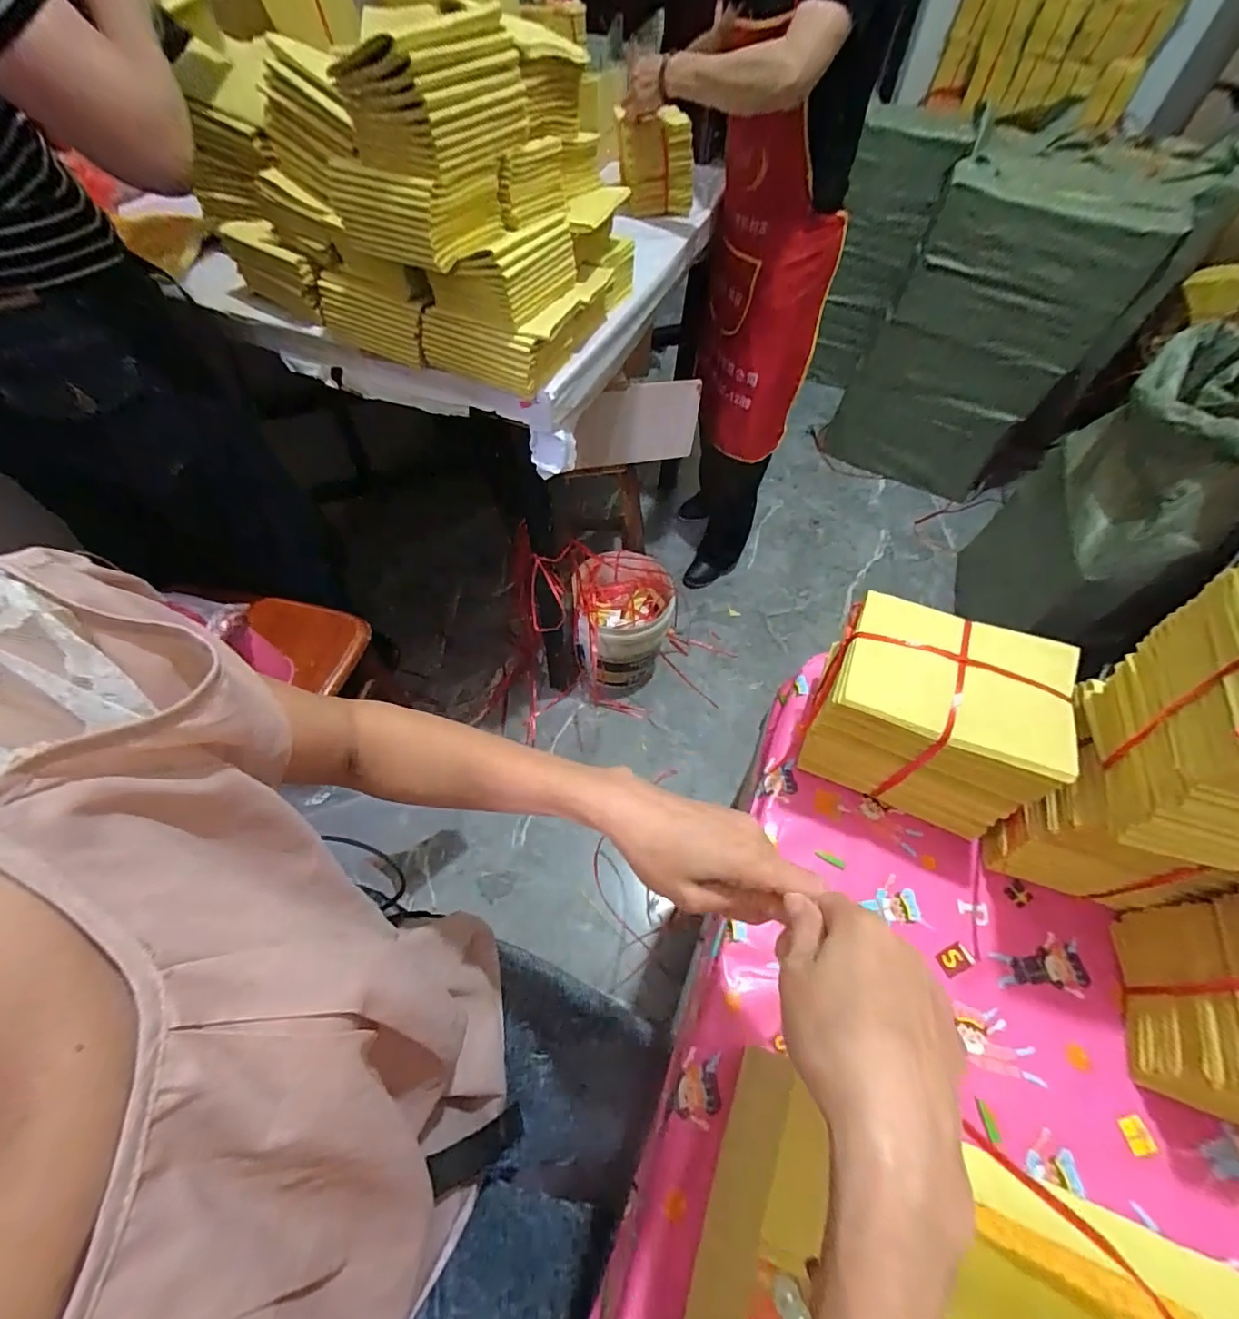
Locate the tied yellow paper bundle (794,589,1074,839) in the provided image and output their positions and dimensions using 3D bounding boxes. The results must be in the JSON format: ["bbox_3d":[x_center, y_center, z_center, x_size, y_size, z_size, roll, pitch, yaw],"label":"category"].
[{"bbox_3d":[0.264,0.047,0.477,0.169,0.135,0.122,22,58,12],"label":"tied yellow paper bundle"}]

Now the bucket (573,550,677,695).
[{"bbox_3d":[0.005,-0.088,1.372,0.228,0.301,0.226,1,56,-1],"label":"bucket"}]

